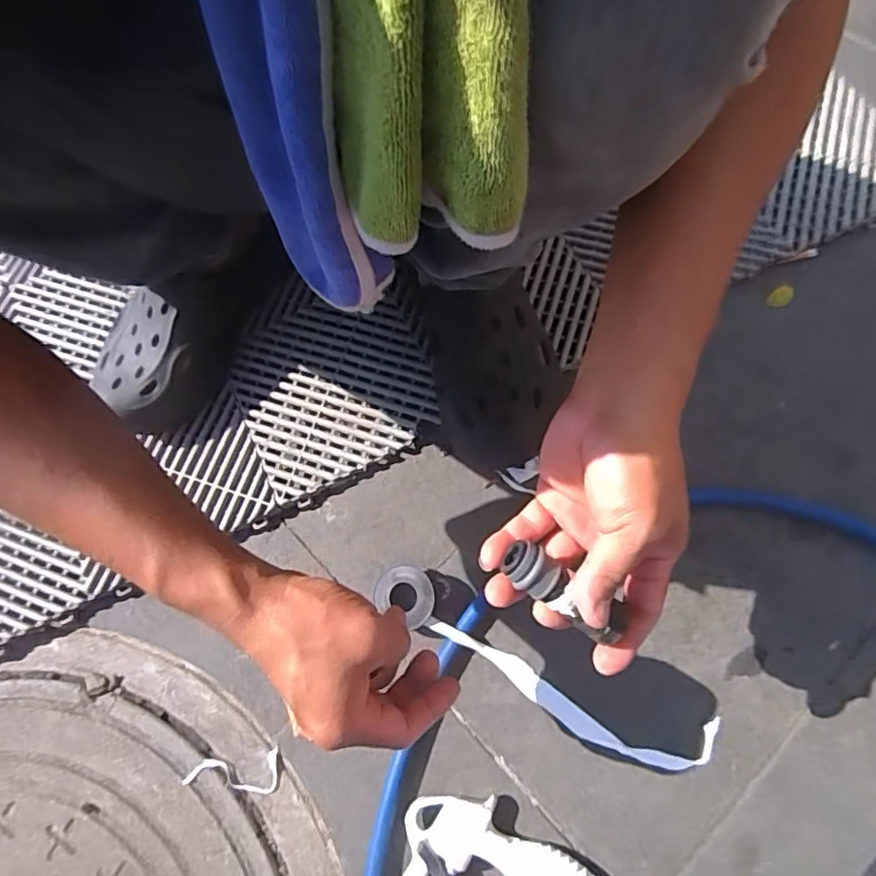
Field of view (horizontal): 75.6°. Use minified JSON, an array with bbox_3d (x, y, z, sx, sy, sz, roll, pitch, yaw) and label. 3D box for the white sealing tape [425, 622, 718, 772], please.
[{"bbox_3d":[0.113,0.218,0.495,0.252,0.018,0.057,25,71,10],"label":"white sealing tape"}]

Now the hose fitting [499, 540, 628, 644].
[{"bbox_3d":[0.069,0.088,0.318,0.071,0.018,0.023,39,73,-4],"label":"hose fitting"}]

